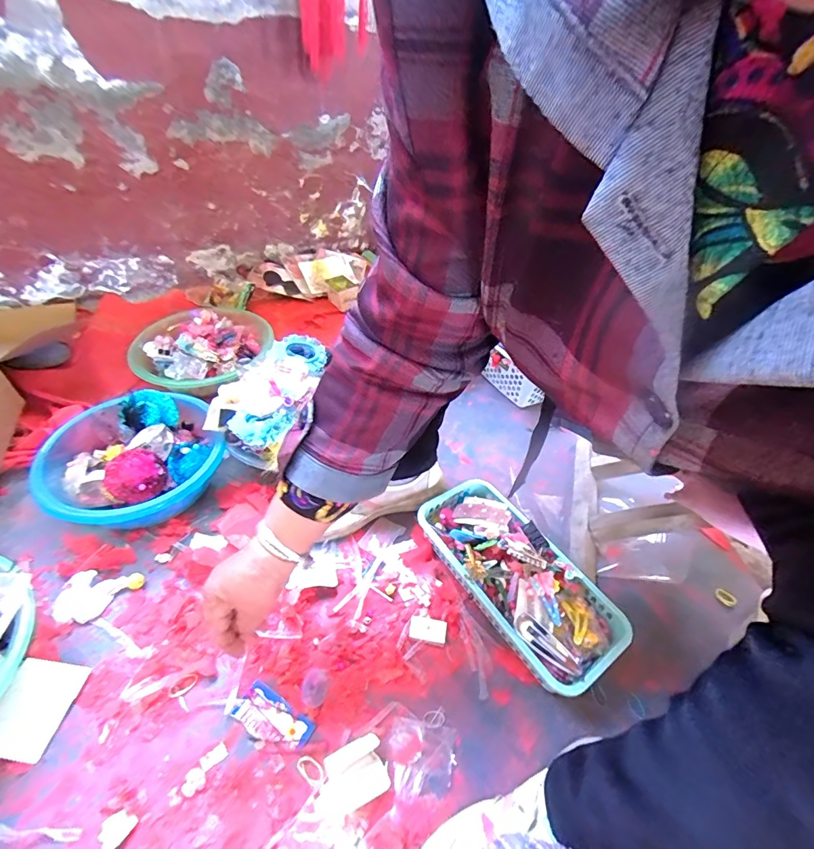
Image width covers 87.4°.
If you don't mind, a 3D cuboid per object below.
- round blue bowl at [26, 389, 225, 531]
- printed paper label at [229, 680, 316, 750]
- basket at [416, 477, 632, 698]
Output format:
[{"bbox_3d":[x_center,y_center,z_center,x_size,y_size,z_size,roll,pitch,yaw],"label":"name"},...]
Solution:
[{"bbox_3d":[-0.373,0.058,0.588,0.216,0.089,0.213,3,43,-3],"label":"round blue bowl"},{"bbox_3d":[-0.134,0.295,0.426,0.079,0.004,0.037,24,46,19],"label":"printed paper label"},{"bbox_3d":[0.135,0.180,0.529,0.132,0.067,0.267,-24,50,-28],"label":"basket"}]

